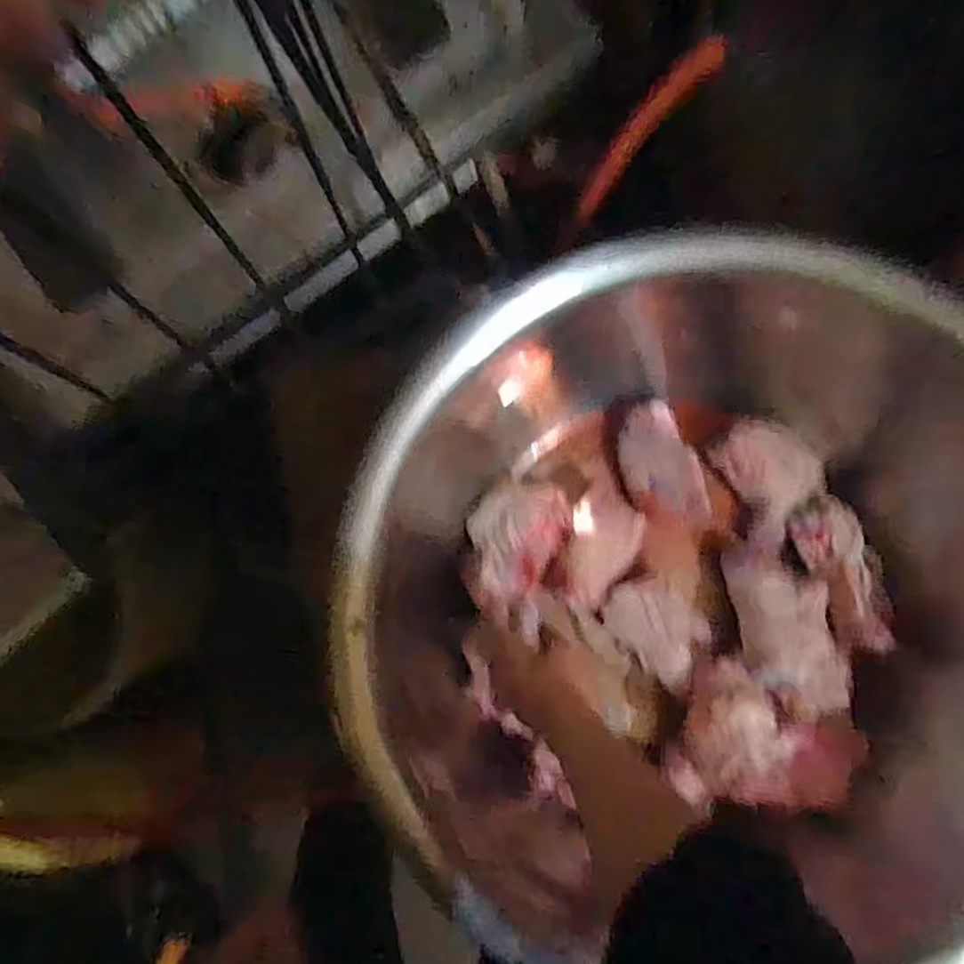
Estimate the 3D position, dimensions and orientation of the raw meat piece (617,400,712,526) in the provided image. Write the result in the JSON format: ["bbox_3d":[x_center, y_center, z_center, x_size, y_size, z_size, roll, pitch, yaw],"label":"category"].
[{"bbox_3d":[0.176,-0.014,0.649,0.067,0.032,0.126,-22,86,-1],"label":"raw meat piece"}]

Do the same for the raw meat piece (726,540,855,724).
[{"bbox_3d":[0.278,0.135,0.614,0.093,0.046,0.157,-12,86,0],"label":"raw meat piece"}]

